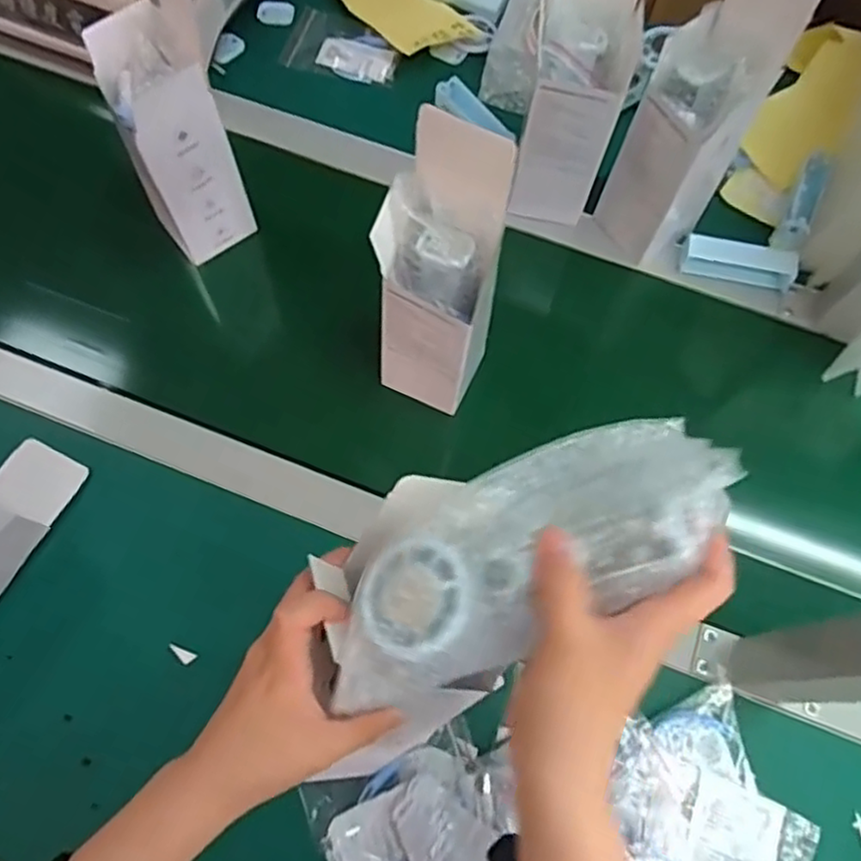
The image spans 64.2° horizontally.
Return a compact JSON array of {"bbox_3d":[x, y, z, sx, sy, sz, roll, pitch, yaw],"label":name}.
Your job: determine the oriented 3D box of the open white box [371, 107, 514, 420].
[{"bbox_3d":[0.006,-0.111,0.515,0.083,0.220,0.093,23,71,7],"label":"open white box"}]

